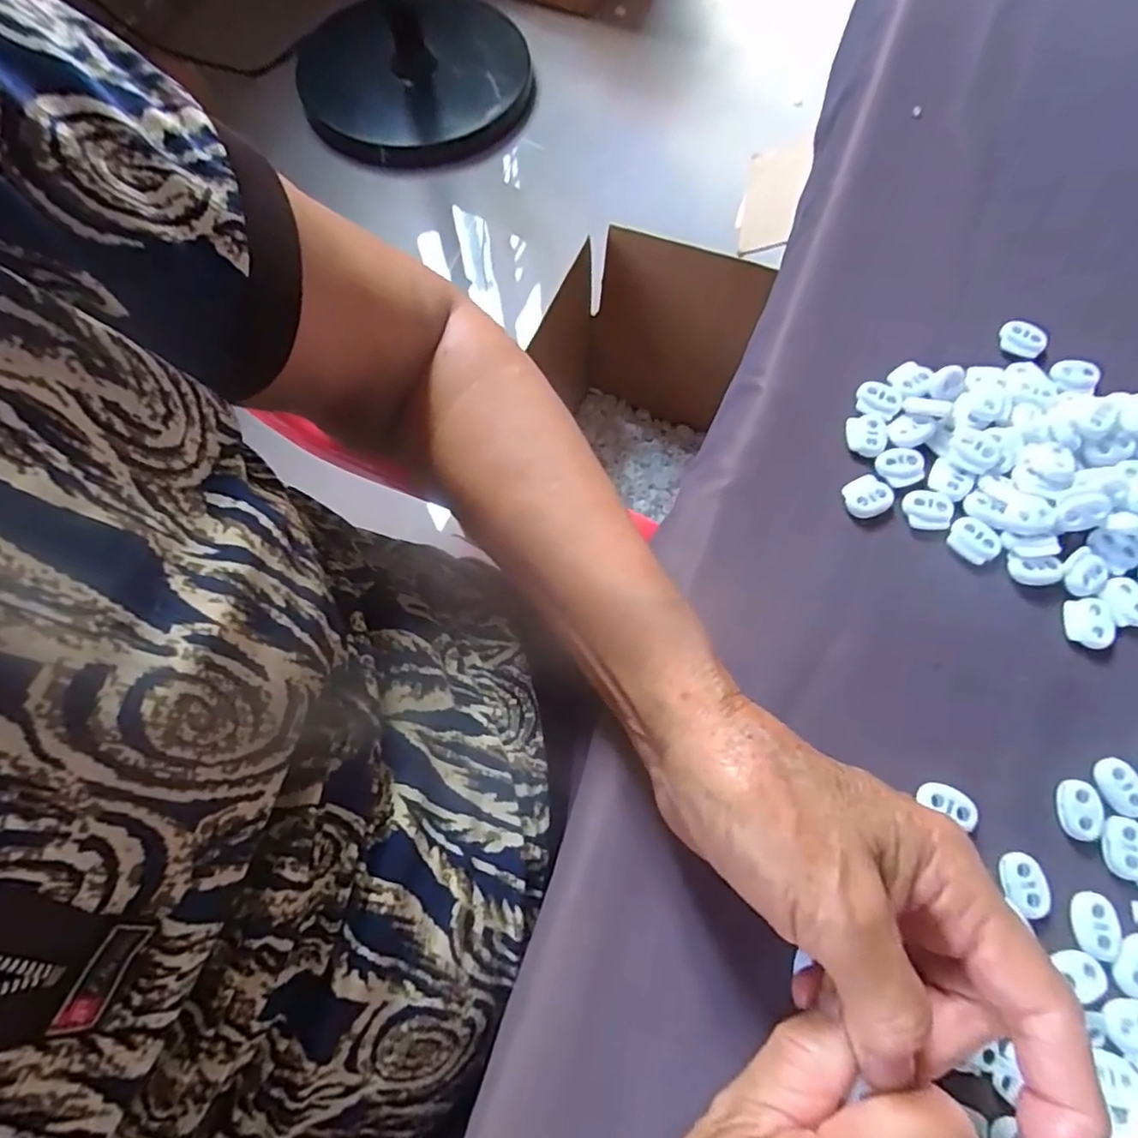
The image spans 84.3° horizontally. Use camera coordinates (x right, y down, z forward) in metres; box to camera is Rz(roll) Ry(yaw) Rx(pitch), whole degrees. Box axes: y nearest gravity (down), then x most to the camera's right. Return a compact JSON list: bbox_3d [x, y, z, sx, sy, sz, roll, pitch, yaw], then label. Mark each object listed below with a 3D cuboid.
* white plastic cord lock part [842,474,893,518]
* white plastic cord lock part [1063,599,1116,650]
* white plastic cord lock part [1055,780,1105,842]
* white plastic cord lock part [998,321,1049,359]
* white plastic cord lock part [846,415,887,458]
[{"bbox_3d":[0.142,-0.035,0.298,0.022,0.004,0.020,-34,73,-11],"label":"white plastic cord lock part"},{"bbox_3d":[0.228,0.024,0.274,0.021,0.004,0.021,5,70,3],"label":"white plastic cord lock part"},{"bbox_3d":[0.202,0.095,0.246,0.017,0.004,0.022,10,70,5],"label":"white plastic cord lock part"},{"bbox_3d":[0.235,-0.119,0.326,0.013,0.010,0.022,-40,74,-12],"label":"white plastic cord lock part"},{"bbox_3d":[0.146,-0.066,0.308,0.019,0.004,0.022,7,70,4],"label":"white plastic cord lock part"}]

